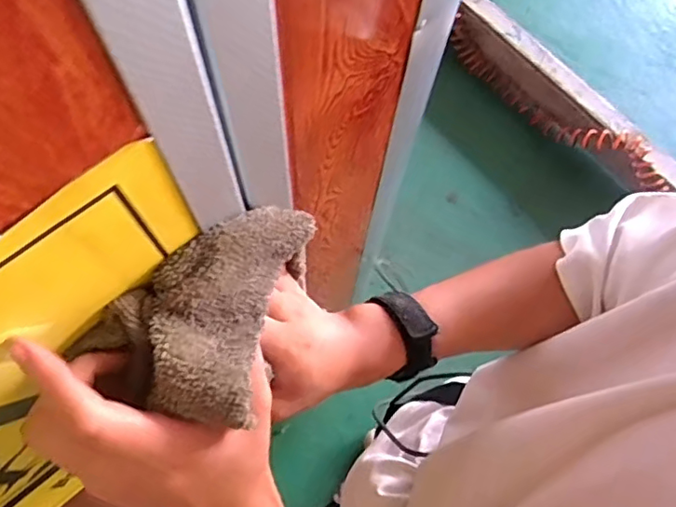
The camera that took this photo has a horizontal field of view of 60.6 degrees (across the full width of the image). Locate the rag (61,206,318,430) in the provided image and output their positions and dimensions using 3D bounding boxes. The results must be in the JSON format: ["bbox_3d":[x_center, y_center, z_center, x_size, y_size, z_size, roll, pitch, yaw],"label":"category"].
[{"bbox_3d":[-0.065,0.018,0.277,0.080,0.031,0.111,19,72,4],"label":"rag"}]

